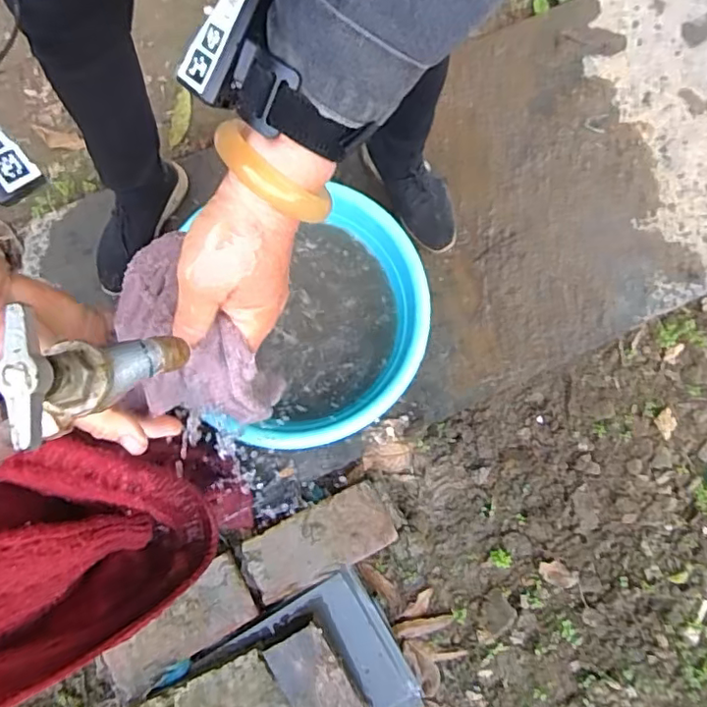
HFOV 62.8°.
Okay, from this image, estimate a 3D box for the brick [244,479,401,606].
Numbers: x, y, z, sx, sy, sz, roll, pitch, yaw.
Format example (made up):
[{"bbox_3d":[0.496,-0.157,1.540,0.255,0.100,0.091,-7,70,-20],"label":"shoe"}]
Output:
[{"bbox_3d":[-0.061,0.315,0.974,0.250,0.048,0.114,-26,84,-3],"label":"brick"}]

